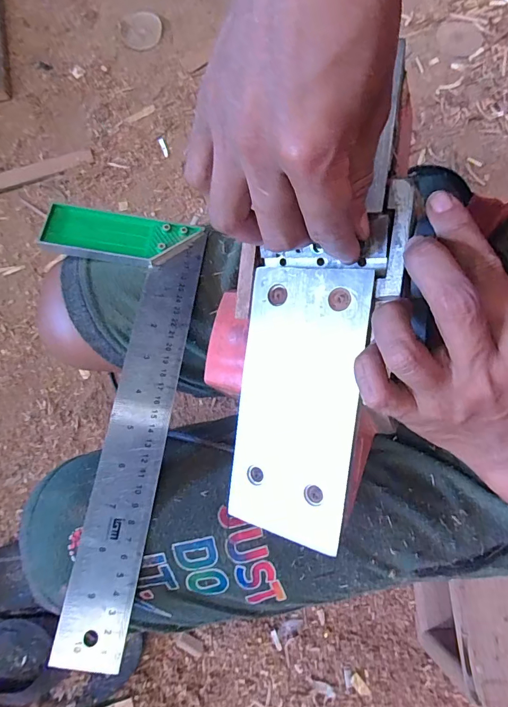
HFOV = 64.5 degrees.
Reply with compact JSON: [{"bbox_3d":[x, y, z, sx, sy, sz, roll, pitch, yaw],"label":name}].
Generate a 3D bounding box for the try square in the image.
[{"bbox_3d":[-0.116,0.031,0.278,0.118,0.027,0.297,8,76,1],"label":"try square"}]

